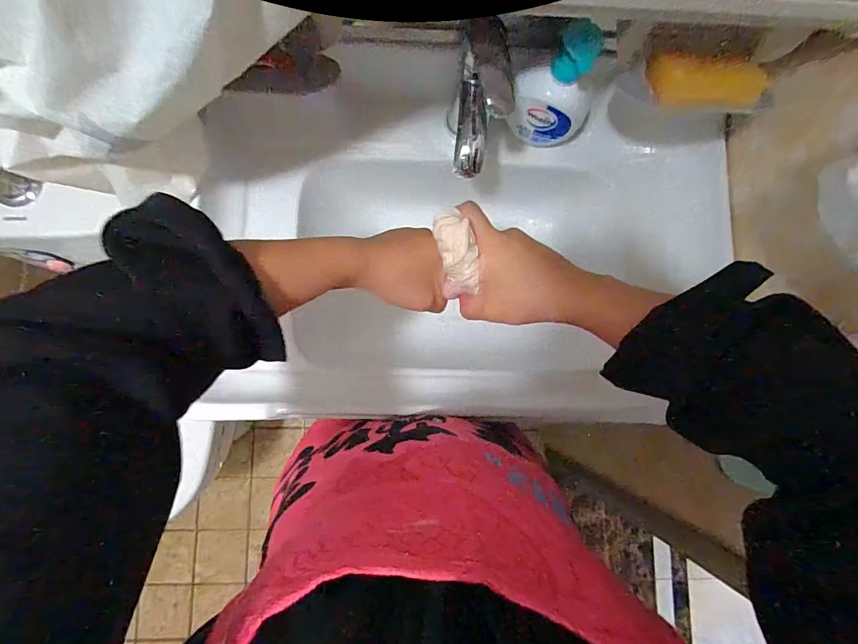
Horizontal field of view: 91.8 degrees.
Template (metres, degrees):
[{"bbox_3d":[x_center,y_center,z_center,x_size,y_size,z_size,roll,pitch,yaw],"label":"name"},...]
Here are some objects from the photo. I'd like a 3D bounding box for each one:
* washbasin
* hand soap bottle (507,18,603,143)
[{"bbox_3d":[0.059,-0.083,0.594,0.668,0.158,0.379,-2,84,-3],"label":"washbasin"},{"bbox_3d":[0.154,-0.279,0.508,0.099,0.139,0.059,34,83,1],"label":"hand soap bottle"}]

